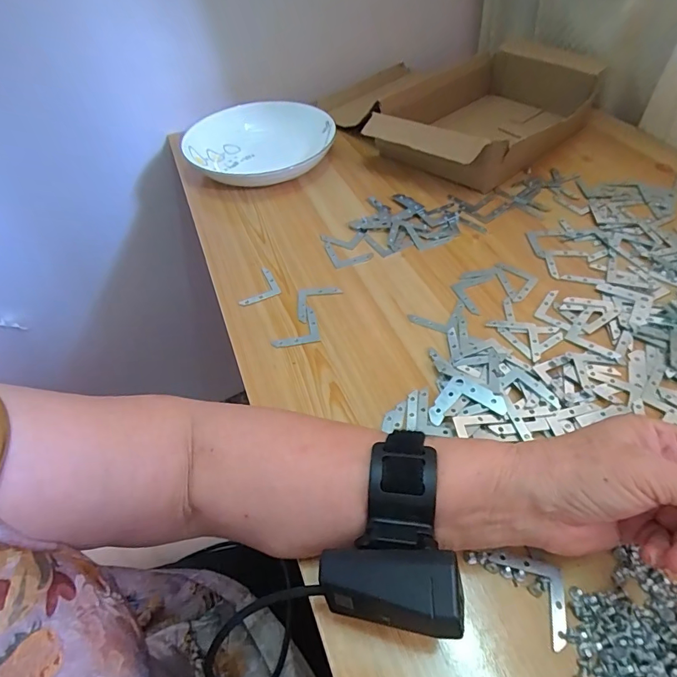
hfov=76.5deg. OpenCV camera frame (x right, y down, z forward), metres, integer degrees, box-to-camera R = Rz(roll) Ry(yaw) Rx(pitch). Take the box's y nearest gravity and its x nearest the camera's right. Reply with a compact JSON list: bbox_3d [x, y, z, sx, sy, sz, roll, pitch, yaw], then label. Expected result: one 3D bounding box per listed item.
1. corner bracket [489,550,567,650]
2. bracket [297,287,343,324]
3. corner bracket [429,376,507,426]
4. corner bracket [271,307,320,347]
[{"bbox_3d":[0.107,0.147,0.243,0.040,0.006,0.041,7,51,10],"label":"corner bracket"},{"bbox_3d":[-0.017,-0.032,0.399,0.042,0.004,0.042,-2,50,2],"label":"bracket"},{"bbox_3d":[0.096,0.051,0.318,0.045,0.005,0.045,32,59,26],"label":"corner bracket"},{"bbox_3d":[-0.040,-0.010,0.390,0.042,0.004,0.041,-9,50,-4],"label":"corner bracket"}]

